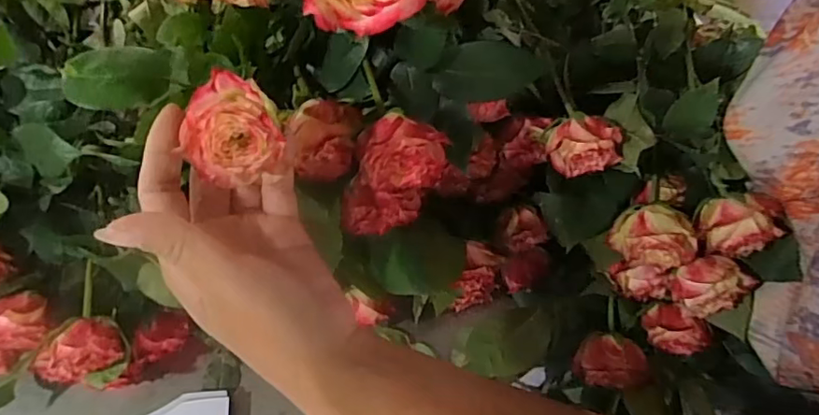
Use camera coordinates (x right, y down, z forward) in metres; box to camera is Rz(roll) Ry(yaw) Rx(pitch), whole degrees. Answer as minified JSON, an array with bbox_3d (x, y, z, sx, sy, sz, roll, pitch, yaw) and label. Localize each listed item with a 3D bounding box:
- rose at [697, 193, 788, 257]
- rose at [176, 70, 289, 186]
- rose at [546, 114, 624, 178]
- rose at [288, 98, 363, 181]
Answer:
[{"bbox_3d":[0.210,0.010,0.349,0.045,0.039,0.028,9,63,0],"label":"rose"},{"bbox_3d":[-0.078,-0.035,0.241,0.041,0.031,0.033,-15,65,-10],"label":"rose"},{"bbox_3d":[0.112,-0.042,0.356,0.044,0.035,0.029,-1,64,-5],"label":"rose"},{"bbox_3d":[-0.045,-0.037,0.305,0.036,0.037,0.029,0,64,-4],"label":"rose"}]

